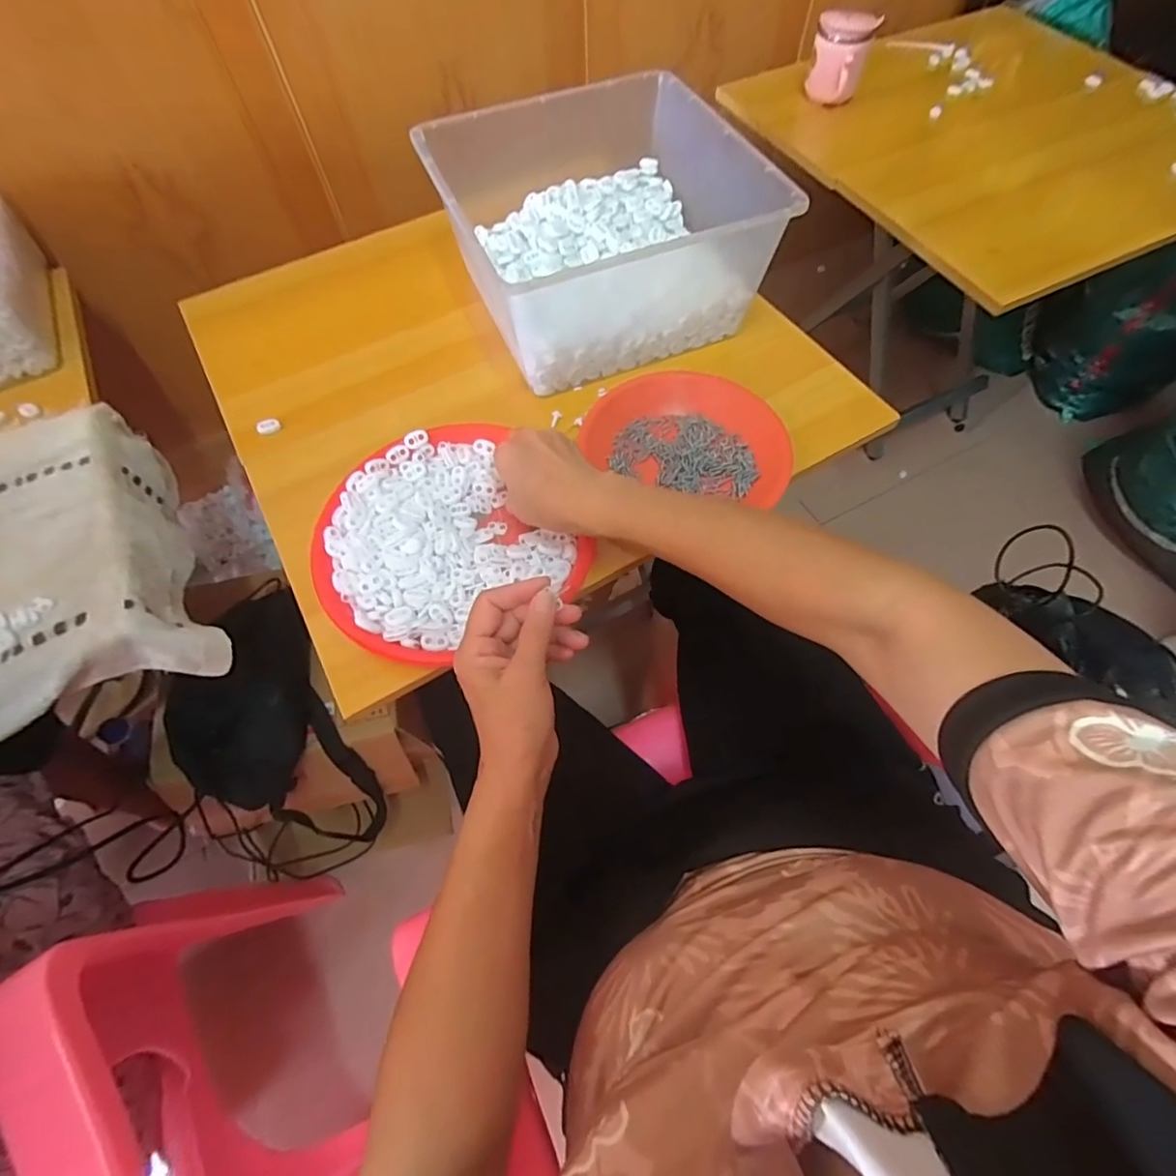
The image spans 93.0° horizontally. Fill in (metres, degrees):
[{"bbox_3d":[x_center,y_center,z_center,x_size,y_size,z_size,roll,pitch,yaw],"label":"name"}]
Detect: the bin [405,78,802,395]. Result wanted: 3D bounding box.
[{"bbox_3d":[0.011,-0.375,0.588,0.290,0.134,0.267,-18,65,-7],"label":"bin"}]

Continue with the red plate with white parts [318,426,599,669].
[{"bbox_3d":[-0.131,-0.042,0.492,0.202,0.027,0.213,-1,64,1],"label":"red plate with white parts"}]

